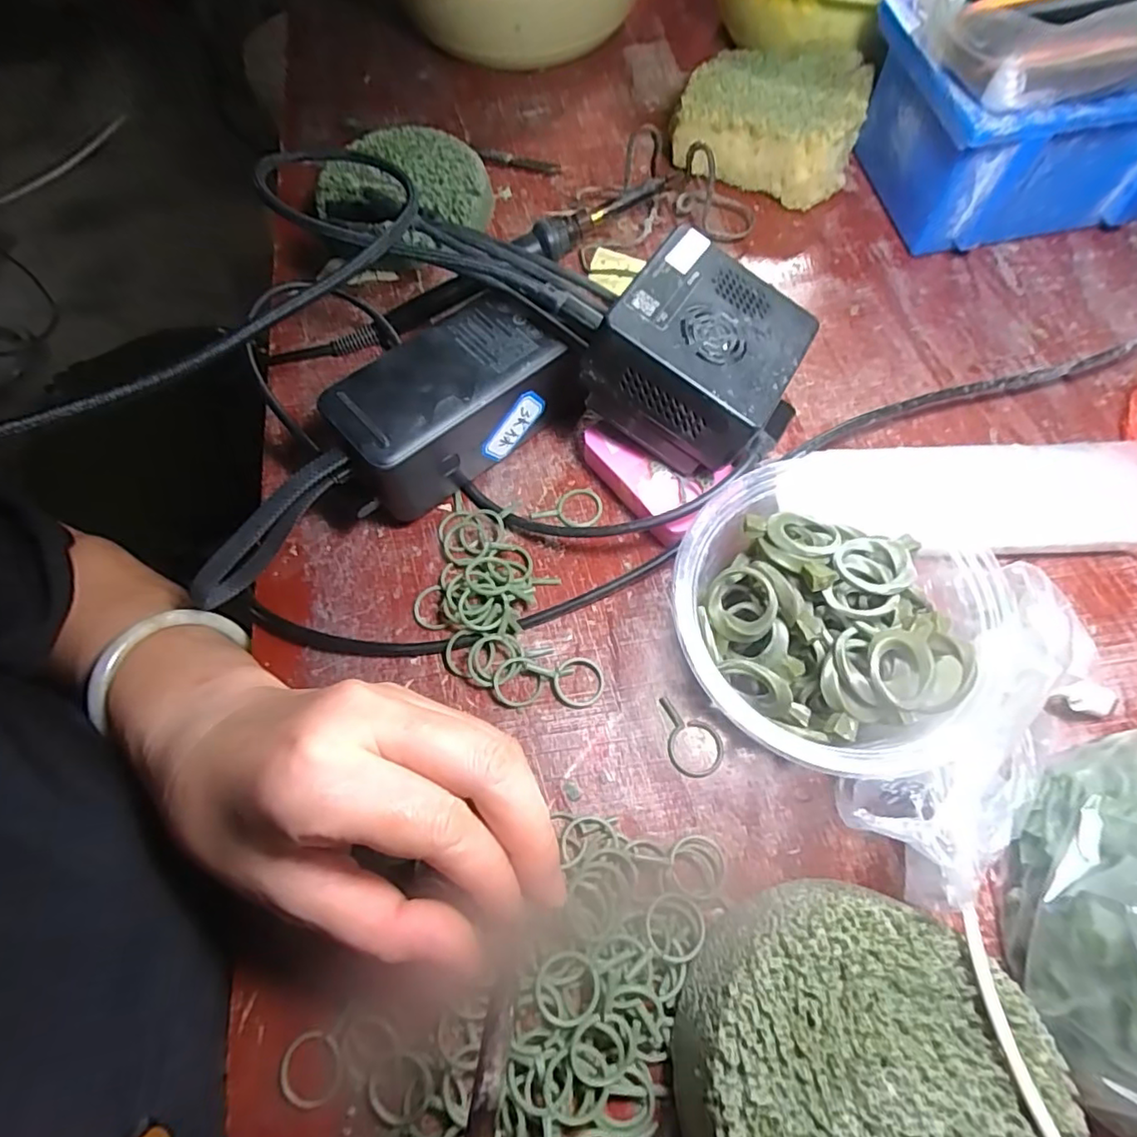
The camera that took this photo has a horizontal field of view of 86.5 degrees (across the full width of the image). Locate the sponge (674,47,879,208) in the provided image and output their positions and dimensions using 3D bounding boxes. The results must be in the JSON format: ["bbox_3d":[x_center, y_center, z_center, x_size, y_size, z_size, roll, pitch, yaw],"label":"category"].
[{"bbox_3d":[0.125,-0.280,0.378,0.108,0.043,0.093,15,68,9],"label":"sponge"}]

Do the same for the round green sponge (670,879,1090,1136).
[{"bbox_3d":[0.088,0.157,0.188,0.102,0.051,0.103,-1,66,2],"label":"round green sponge"}]

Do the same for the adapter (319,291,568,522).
[{"bbox_3d":[-0.056,-0.075,0.291,0.104,0.058,0.049,-39,70,-13],"label":"adapter"}]

